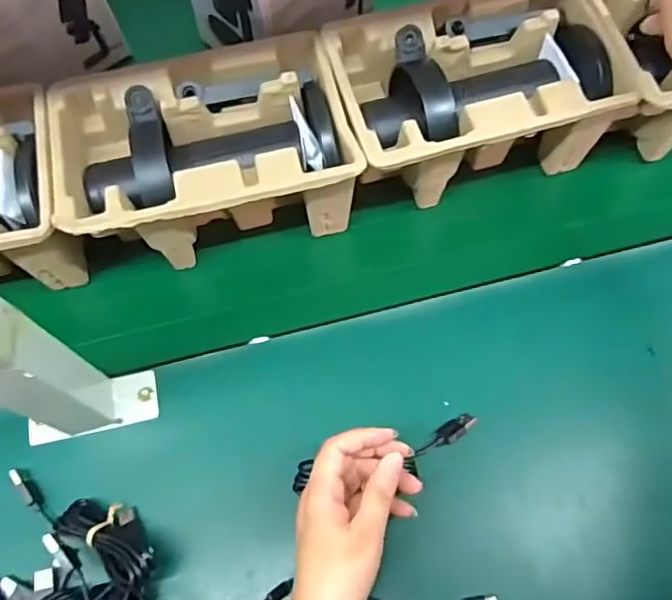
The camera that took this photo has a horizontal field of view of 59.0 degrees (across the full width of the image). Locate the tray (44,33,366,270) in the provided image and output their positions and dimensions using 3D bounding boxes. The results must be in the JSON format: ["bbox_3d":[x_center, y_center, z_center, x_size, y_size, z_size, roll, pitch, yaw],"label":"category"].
[{"bbox_3d":[-0.102,-0.113,0.495,0.220,0.101,0.140,-16,67,-5],"label":"tray"}]

